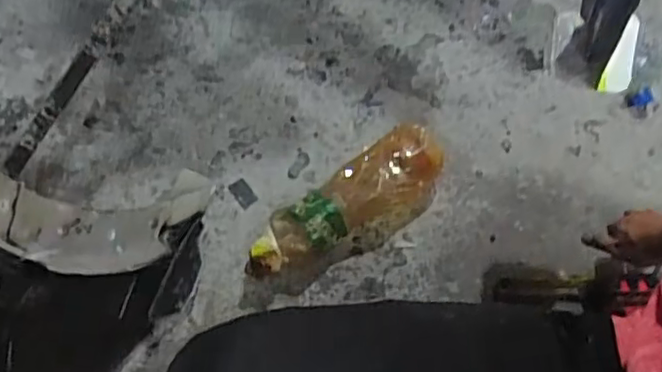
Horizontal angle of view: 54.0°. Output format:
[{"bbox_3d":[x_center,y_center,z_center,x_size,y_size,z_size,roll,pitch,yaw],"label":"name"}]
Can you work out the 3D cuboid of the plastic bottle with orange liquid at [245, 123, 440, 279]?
[{"bbox_3d":[0.019,0.017,0.911,0.322,0.082,0.114,-27,67,-12],"label":"plastic bottle with orange liquid"}]

